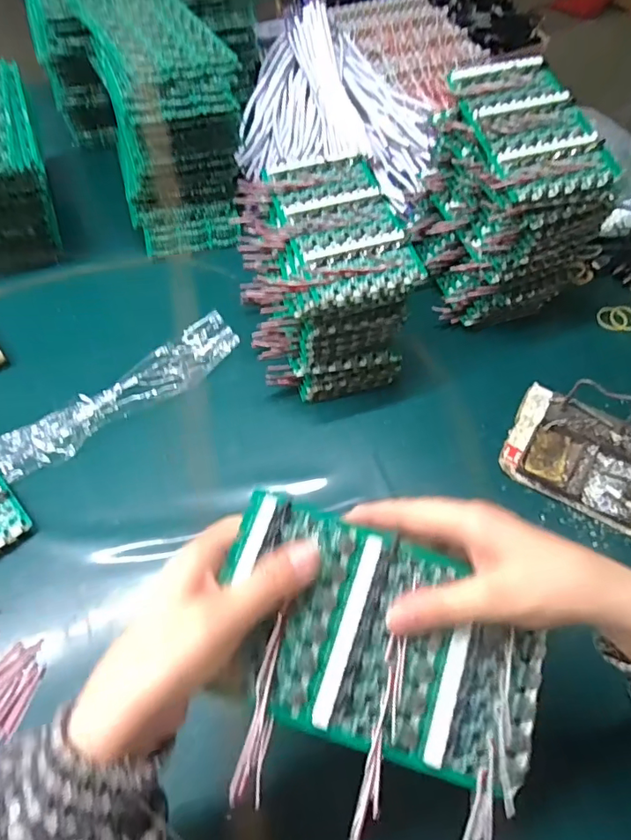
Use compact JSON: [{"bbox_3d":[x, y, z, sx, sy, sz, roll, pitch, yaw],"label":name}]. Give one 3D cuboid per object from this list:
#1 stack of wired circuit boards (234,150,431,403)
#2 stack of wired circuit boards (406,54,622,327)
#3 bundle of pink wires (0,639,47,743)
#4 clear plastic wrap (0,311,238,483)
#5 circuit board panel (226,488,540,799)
[{"bbox_3d":[0.005,-0.138,0.539,0.142,0.156,0.176,-15,58,-9],"label":"stack of wired circuit boards"},{"bbox_3d":[0.208,-0.242,0.581,0.143,0.205,0.185,-10,57,-5],"label":"stack of wired circuit boards"},{"bbox_3d":[-0.244,0.211,0.399,0.048,0.006,0.071,13,58,9],"label":"bundle of pink wires"},{"bbox_3d":[-0.205,-0.030,0.542,0.271,0.016,0.060,-35,63,-20],"label":"clear plastic wrap"},{"bbox_3d":[0.039,0.118,0.277,0.184,0.009,0.106,21,70,-5],"label":"circuit board panel"}]

